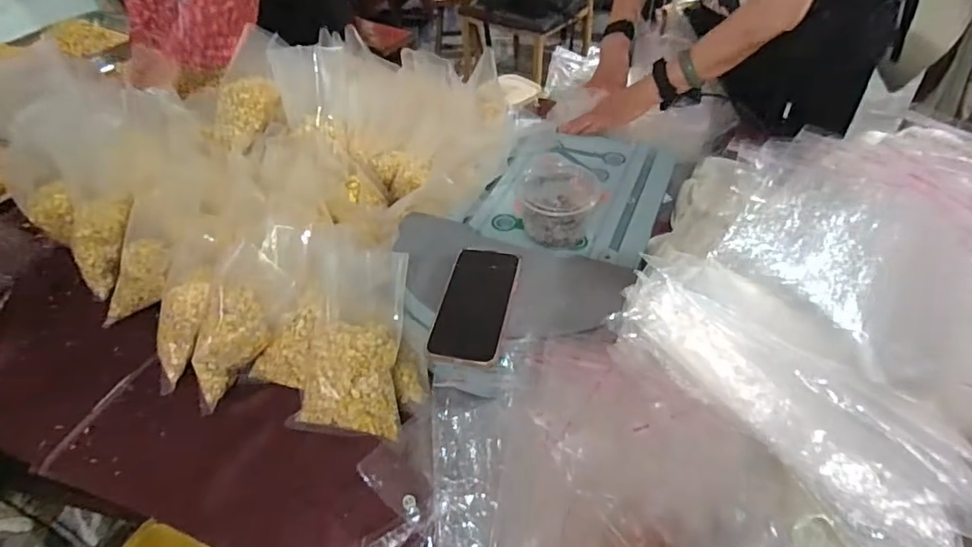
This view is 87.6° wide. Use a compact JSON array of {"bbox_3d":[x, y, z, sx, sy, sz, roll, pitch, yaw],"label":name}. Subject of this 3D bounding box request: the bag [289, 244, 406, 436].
[{"bbox_3d":[-0.158,0.079,0.622,0.122,0.077,0.226,2,77,7],"label":"bag"}]

